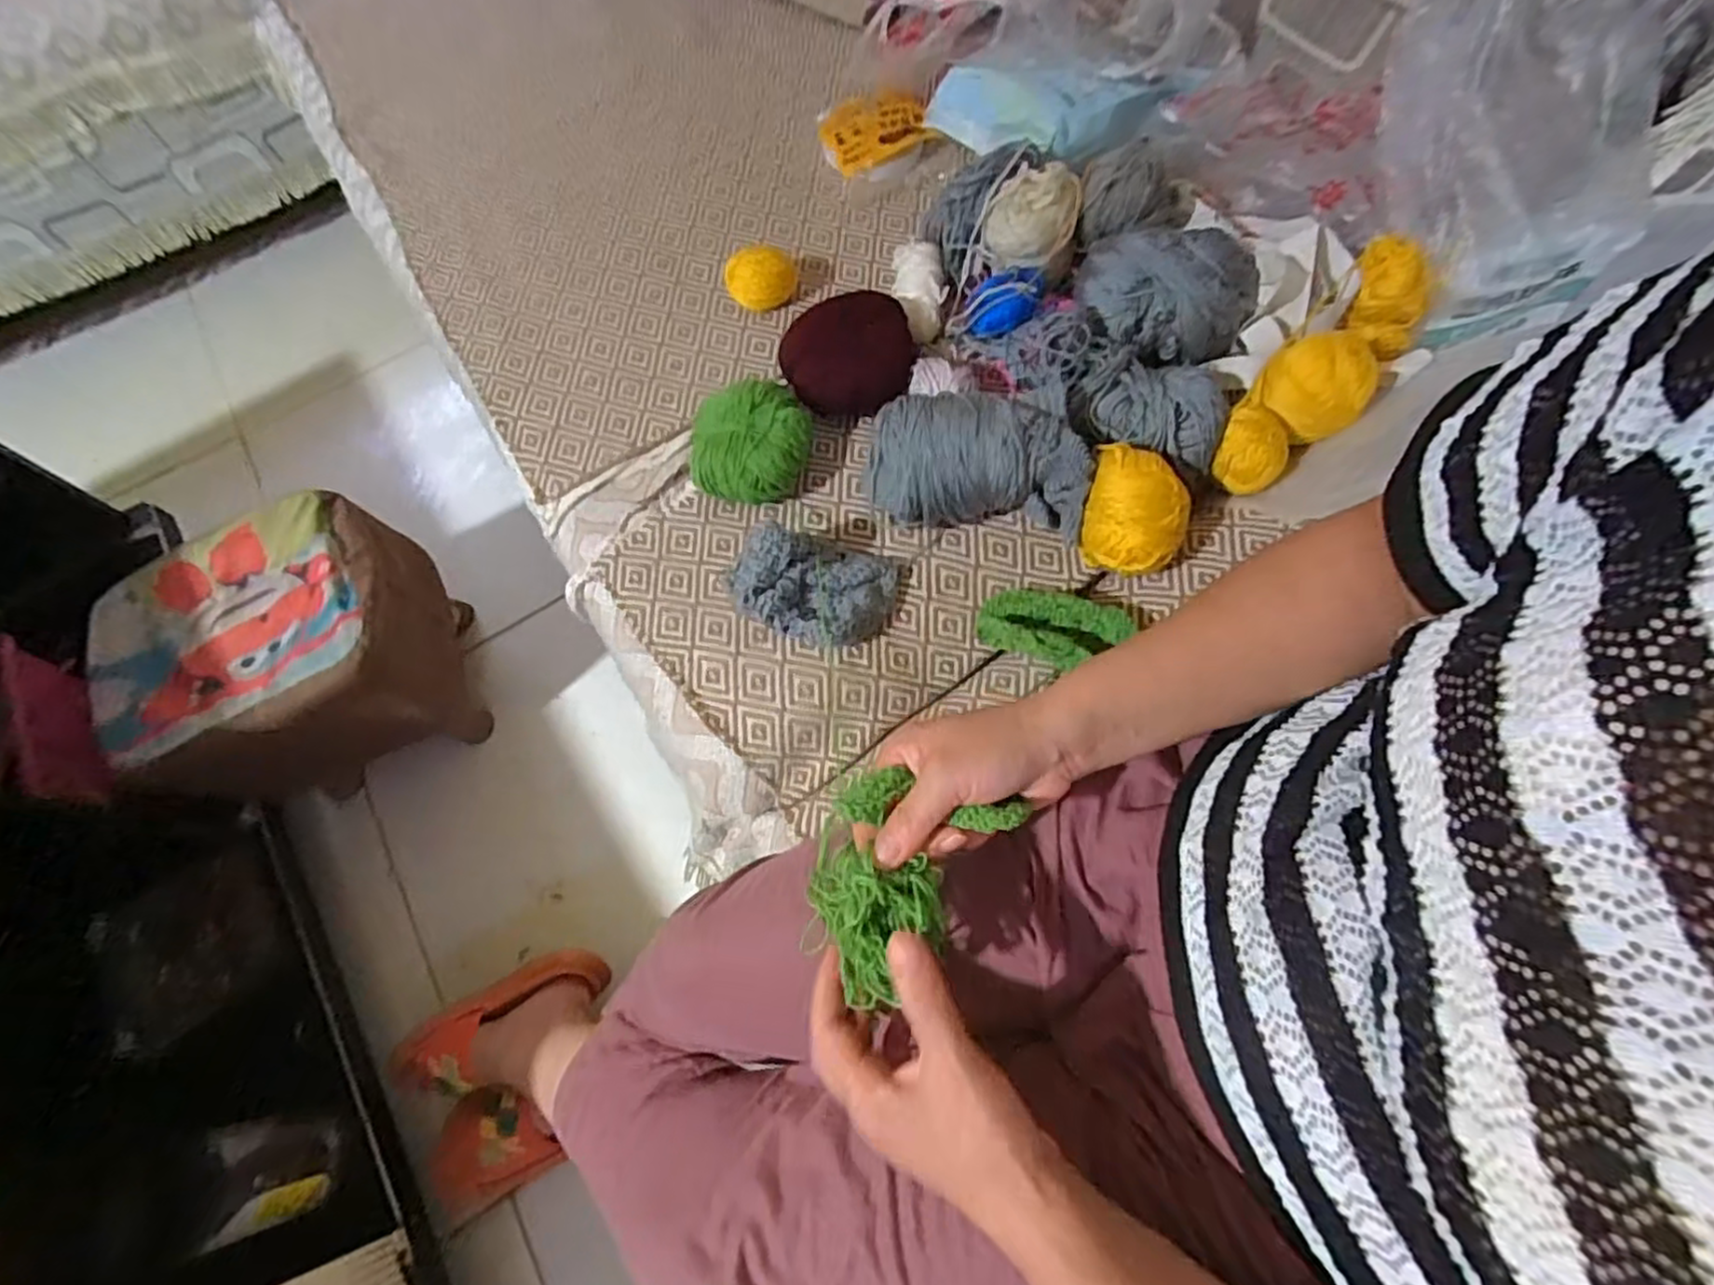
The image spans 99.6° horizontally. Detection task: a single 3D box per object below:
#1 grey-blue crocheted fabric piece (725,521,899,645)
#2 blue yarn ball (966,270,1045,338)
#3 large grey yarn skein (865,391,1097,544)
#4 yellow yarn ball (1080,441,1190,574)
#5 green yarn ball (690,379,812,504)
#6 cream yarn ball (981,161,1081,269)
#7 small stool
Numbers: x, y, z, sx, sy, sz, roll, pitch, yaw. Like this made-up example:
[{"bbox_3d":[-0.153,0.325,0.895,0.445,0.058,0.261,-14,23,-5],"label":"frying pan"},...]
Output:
[{"bbox_3d":[-0.031,-0.038,0.512,0.122,0.060,0.079,-9,66,0],"label":"grey-blue crocheted fabric piece"},{"bbox_3d":[0.118,-0.275,0.590,0.060,0.053,0.054,4,66,6],"label":"blue yarn ball"},{"bbox_3d":[0.088,-0.129,0.535,0.161,0.077,0.084,6,66,7],"label":"large grey yarn skein"},{"bbox_3d":[0.199,-0.094,0.521,0.065,0.057,0.089,10,67,9],"label":"yellow yarn ball"},{"bbox_3d":[-0.082,-0.151,0.559,0.088,0.055,0.083,-2,66,4],"label":"green yarn ball"},{"bbox_3d":[0.142,-0.344,0.595,0.072,0.066,0.060,9,67,8],"label":"cream yarn ball"},{"bbox_3d":[-0.612,0.029,0.822,0.272,0.250,0.247,-23,66,-6],"label":"small stool"}]

